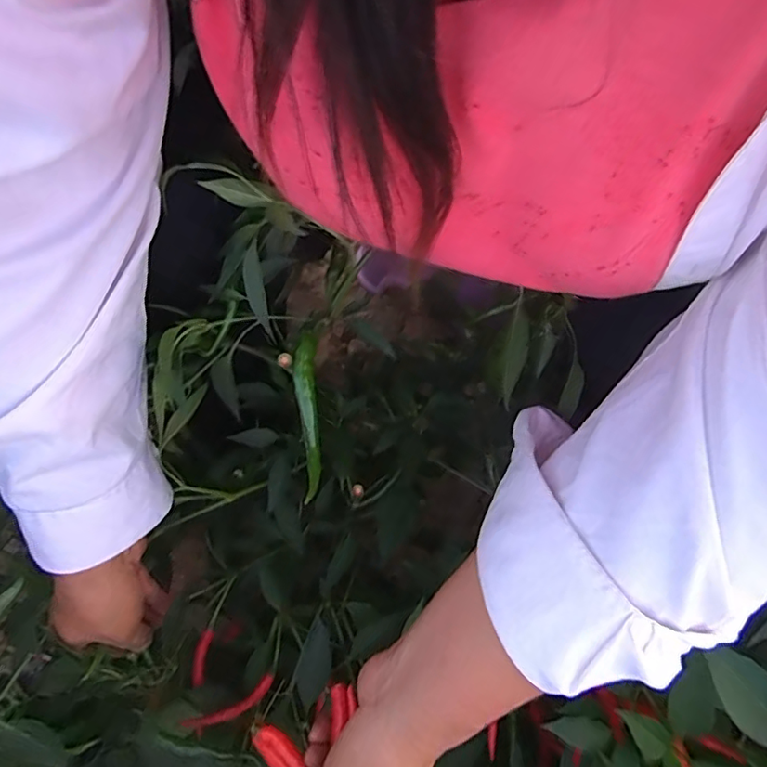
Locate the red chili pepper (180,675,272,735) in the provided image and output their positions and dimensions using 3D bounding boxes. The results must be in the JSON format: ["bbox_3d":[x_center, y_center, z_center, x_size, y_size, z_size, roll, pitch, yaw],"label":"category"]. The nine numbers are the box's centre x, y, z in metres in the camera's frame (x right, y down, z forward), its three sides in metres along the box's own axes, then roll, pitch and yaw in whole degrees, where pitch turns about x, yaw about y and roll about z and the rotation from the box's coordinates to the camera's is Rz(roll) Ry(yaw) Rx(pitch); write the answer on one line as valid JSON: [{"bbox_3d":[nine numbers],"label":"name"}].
[{"bbox_3d":[-0.127,0.268,0.449,0.079,0.006,0.017,-25,95,-6],"label":"red chili pepper"}]

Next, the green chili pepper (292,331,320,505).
[{"bbox_3d":[-0.040,0.019,0.285,0.011,0.013,0.089,-3,98,-3],"label":"green chili pepper"}]

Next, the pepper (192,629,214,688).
[{"bbox_3d":[-0.158,0.236,0.469,0.012,0.007,0.044,10,71,1],"label":"pepper"}]

